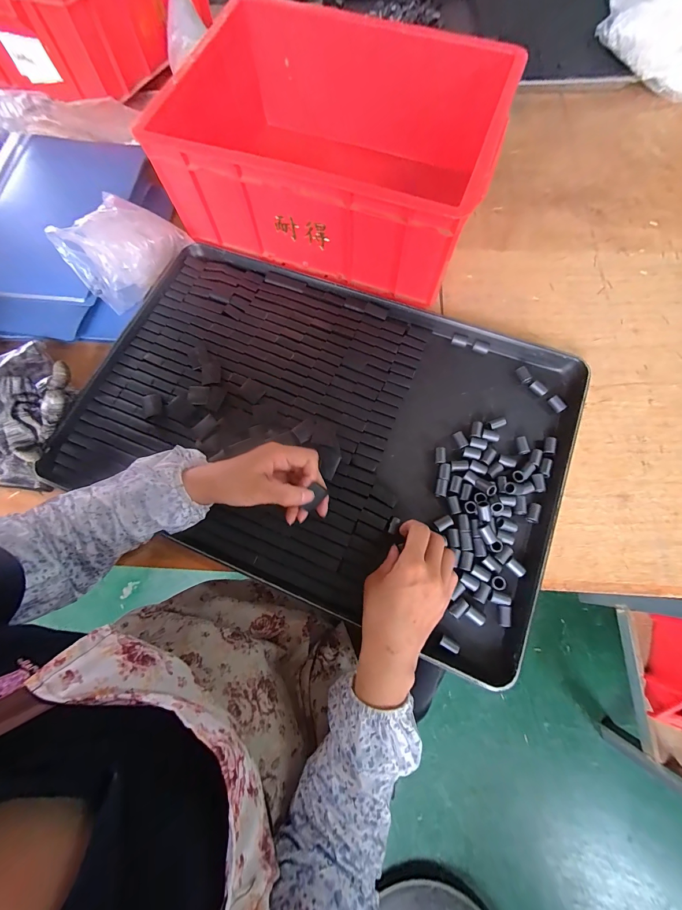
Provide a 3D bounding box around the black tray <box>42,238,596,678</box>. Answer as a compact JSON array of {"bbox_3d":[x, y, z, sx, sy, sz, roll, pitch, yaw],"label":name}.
[{"bbox_3d":[-0.025,-0.048,0.429,0.603,0.022,0.404,22,74,8],"label":"black tray"}]

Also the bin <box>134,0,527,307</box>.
[{"bbox_3d":[-0.006,-0.427,0.479,0.406,0.144,0.305,19,73,7],"label":"bin"}]

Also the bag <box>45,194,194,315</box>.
[{"bbox_3d":[-0.300,-0.292,0.472,0.077,0.087,0.151,33,76,11],"label":"bag"}]

